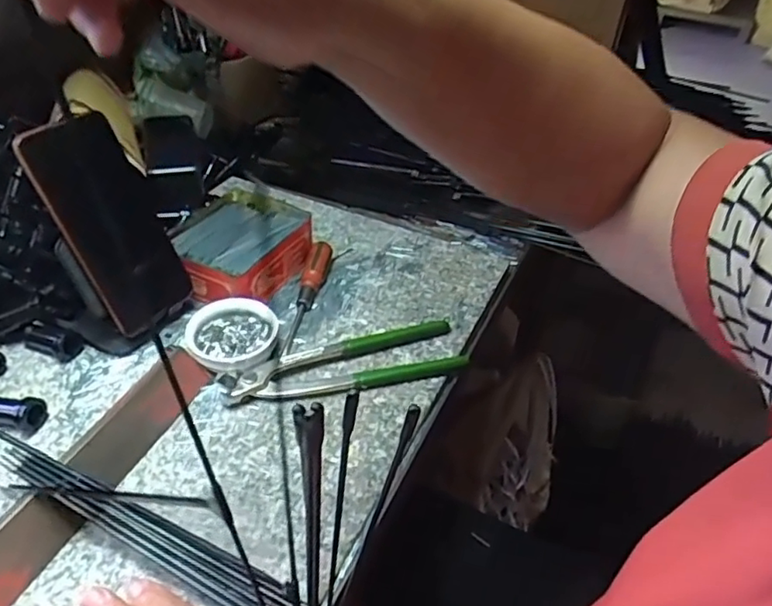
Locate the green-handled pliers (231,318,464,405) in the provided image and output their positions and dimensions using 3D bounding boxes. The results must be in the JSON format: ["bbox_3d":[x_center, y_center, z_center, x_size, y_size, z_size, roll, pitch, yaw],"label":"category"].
[{"bbox_3d":[-0.031,0.044,0.501,0.187,0.017,0.065,-8,42,-14],"label":"green-handled pliers"}]

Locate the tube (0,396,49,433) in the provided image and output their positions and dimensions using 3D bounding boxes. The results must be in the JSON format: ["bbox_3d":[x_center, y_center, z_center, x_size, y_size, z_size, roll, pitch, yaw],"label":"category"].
[{"bbox_3d":[-0.282,0.077,0.441,0.070,0.020,0.022,8,40,6],"label":"tube"}]

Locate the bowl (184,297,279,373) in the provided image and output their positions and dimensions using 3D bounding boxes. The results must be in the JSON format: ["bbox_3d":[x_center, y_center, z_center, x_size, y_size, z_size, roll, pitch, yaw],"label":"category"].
[{"bbox_3d":[-0.125,0.030,0.497,0.071,0.027,0.068,2,40,-2],"label":"bowl"}]

